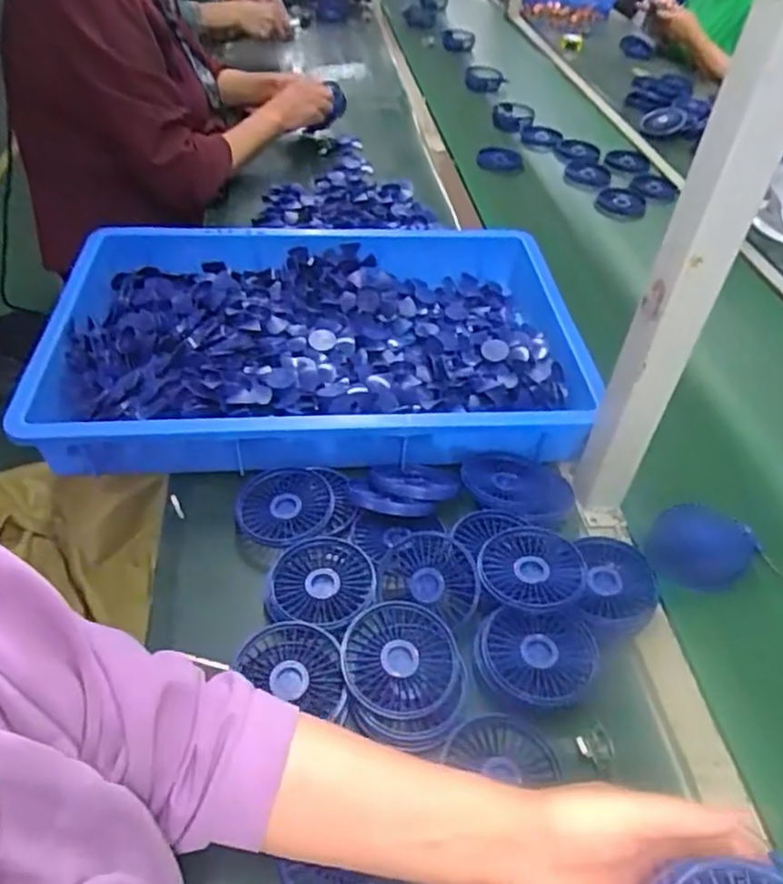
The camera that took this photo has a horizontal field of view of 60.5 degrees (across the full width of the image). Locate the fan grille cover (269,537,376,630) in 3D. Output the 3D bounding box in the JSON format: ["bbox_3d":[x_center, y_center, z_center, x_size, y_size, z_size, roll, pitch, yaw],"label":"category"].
[{"bbox_3d":[-0.059,0.119,0.577,0.088,0.022,0.085,20,45,13],"label":"fan grille cover"}]

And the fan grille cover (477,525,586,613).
[{"bbox_3d":[0.121,0.110,0.577,0.091,0.018,0.077,-8,46,-16],"label":"fan grille cover"}]

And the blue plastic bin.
[{"bbox_3d":[-0.086,-0.122,0.774,0.557,0.085,0.390,-1,44,-8],"label":"blue plastic bin"}]

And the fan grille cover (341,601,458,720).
[{"bbox_3d":[0.006,0.169,0.532,0.088,0.025,0.088,-2,58,0],"label":"fan grille cover"}]

